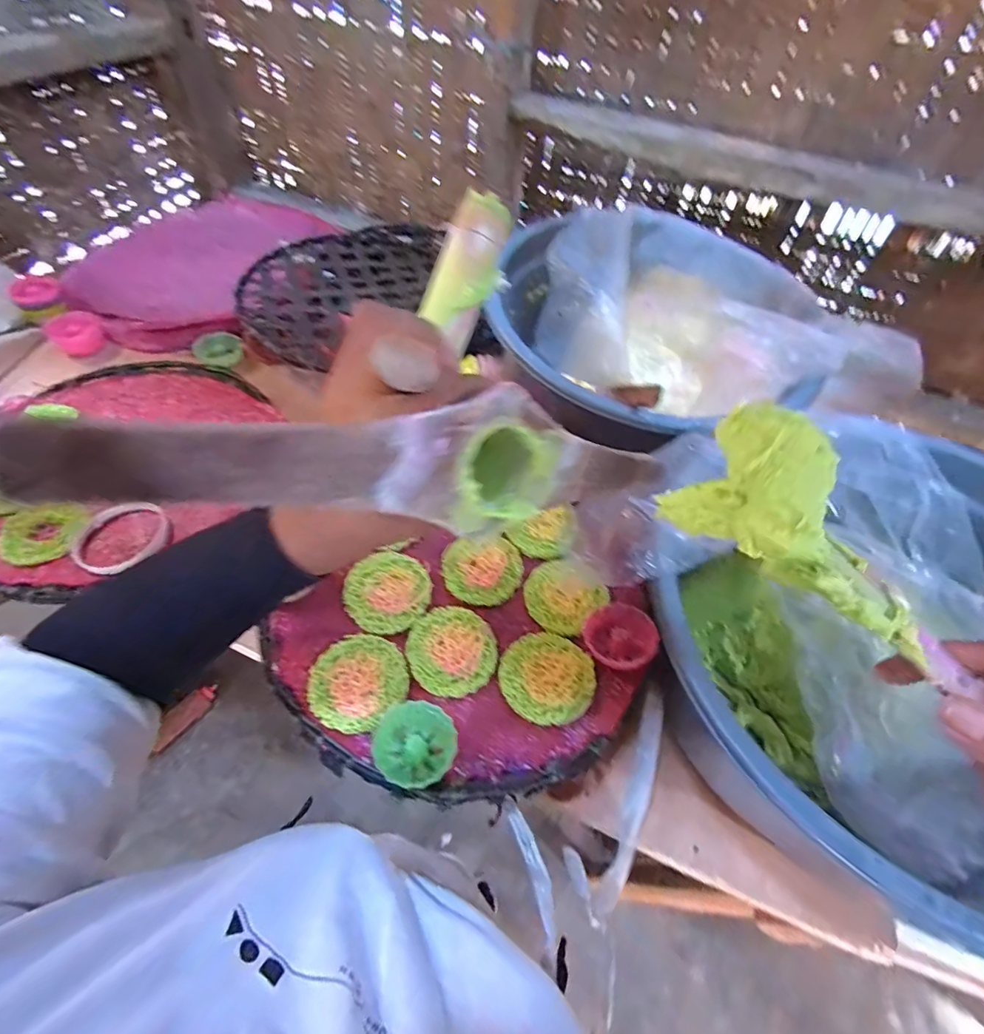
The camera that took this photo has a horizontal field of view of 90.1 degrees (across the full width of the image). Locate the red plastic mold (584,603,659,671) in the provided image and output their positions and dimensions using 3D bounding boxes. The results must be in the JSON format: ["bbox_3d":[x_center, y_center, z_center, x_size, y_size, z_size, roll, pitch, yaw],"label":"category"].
[{"bbox_3d":[0.117,0.109,0.447,0.061,0.021,0.060,2,55,-3],"label":"red plastic mold"}]

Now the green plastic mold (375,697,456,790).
[{"bbox_3d":[-0.060,0.180,0.388,0.059,0.023,0.063,2,55,-3],"label":"green plastic mold"}]

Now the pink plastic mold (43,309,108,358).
[{"bbox_3d":[-0.594,-0.265,0.705,0.065,0.062,0.029,-36,65,-25],"label":"pink plastic mold"}]

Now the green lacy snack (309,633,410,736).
[{"bbox_3d":[-0.113,0.139,0.418,0.075,0.011,0.080,2,55,-3],"label":"green lacy snack"}]

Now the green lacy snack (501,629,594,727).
[{"bbox_3d":[0.048,0.141,0.432,0.080,0.009,0.077,2,55,-3],"label":"green lacy snack"}]

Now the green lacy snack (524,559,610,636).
[{"bbox_3d":[0.069,0.075,0.483,0.072,0.008,0.076,2,55,-3],"label":"green lacy snack"}]

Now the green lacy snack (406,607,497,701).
[{"bbox_3d":[-0.037,0.118,0.446,0.076,0.006,0.084,-22,59,-18],"label":"green lacy snack"}]

